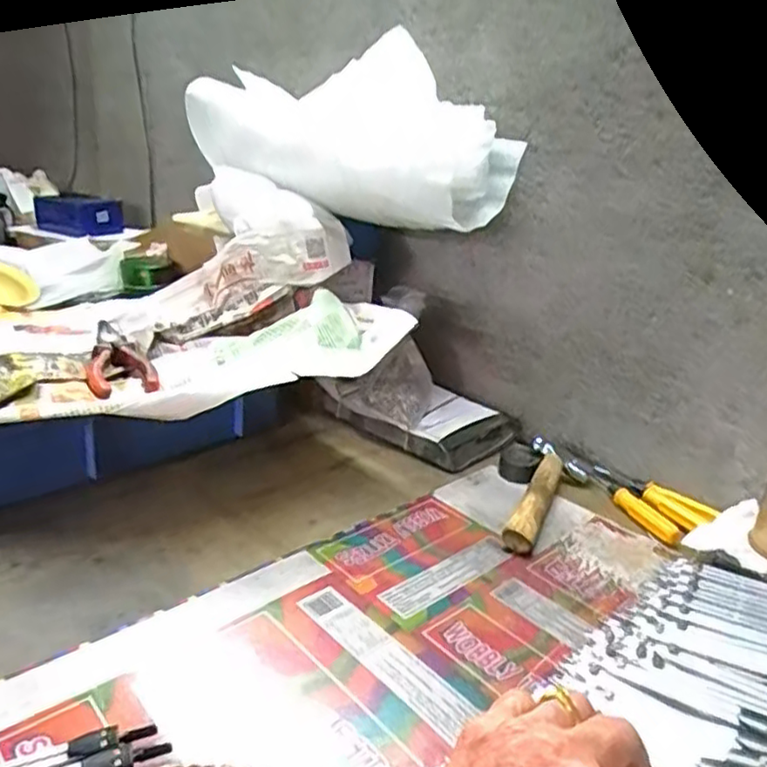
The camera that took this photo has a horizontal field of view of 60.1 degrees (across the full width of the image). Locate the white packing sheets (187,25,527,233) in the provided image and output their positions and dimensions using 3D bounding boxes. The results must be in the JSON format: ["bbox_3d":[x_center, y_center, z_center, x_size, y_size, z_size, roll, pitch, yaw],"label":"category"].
[{"bbox_3d":[-0.054,-0.263,0.704,0.380,0.158,0.130,23,28,39],"label":"white packing sheets"}]

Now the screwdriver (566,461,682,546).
[{"bbox_3d":[0.213,0.103,0.586,0.023,0.013,0.127,-7,23,-25],"label":"screwdriver"}]

